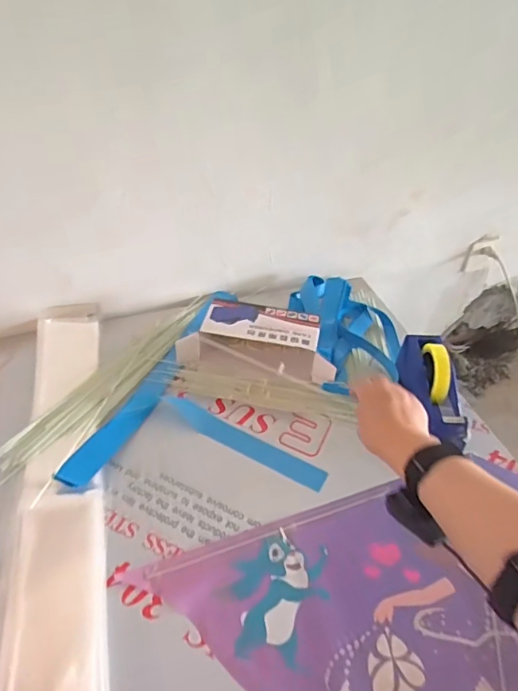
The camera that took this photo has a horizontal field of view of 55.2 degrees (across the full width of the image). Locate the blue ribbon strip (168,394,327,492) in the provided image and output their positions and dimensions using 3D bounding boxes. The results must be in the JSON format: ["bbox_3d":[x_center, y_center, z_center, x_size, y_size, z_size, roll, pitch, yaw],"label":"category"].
[{"bbox_3d":[-0.028,0.153,0.789,0.285,0.011,0.035,23,45,17],"label":"blue ribbon strip"}]

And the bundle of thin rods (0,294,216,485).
[{"bbox_3d":[-0.242,0.049,0.884,0.085,0.025,0.493,24,46,21],"label":"bundle of thin rods"}]

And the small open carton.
[{"bbox_3d":[0.001,-0.008,0.916,0.276,0.074,0.126,10,43,6],"label":"small open carton"}]

